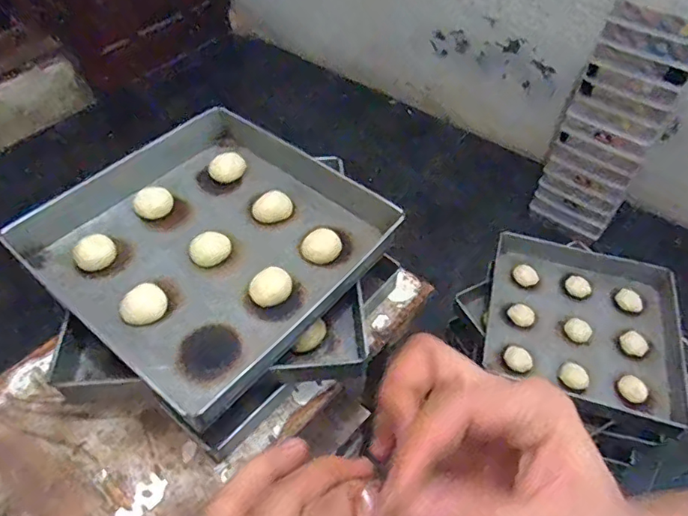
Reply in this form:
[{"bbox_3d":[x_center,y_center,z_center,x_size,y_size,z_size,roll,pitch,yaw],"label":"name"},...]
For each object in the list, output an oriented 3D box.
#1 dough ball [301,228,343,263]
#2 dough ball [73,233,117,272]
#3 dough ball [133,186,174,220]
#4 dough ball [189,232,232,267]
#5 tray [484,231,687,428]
[{"bbox_3d":[-0.034,-0.016,0.788,0.057,0.033,0.051,2,50,0],"label":"dough ball"},{"bbox_3d":[-0.369,-0.006,0.773,0.055,0.029,0.054,1,50,-1],"label":"dough ball"},{"bbox_3d":[-0.307,-0.086,0.837,0.063,0.039,0.051,-16,52,-14],"label":"dough ball"},{"bbox_3d":[-0.200,-0.013,0.782,0.059,0.029,0.048,-18,53,-16],"label":"dough ball"},{"bbox_3d":[0.559,0.144,1.197,0.423,0.074,0.439,12,51,8],"label":"tray"}]

